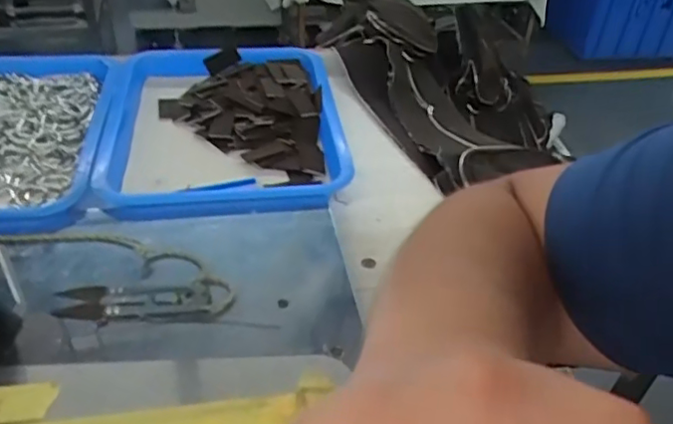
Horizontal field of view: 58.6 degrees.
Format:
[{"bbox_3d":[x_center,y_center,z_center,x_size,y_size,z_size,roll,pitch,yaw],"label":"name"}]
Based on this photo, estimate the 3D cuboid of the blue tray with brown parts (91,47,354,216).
[{"bbox_3d":[-0.112,-0.084,0.614,0.230,0.046,0.291,-2,40,-8],"label":"blue tray with brown parts"}]

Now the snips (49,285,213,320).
[{"bbox_3d":[-0.138,0.060,0.412,0.101,0.011,0.024,0,39,-6],"label":"snips"}]

